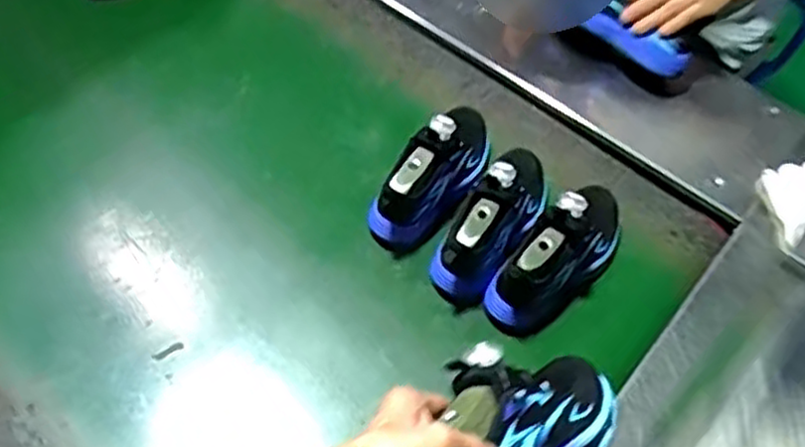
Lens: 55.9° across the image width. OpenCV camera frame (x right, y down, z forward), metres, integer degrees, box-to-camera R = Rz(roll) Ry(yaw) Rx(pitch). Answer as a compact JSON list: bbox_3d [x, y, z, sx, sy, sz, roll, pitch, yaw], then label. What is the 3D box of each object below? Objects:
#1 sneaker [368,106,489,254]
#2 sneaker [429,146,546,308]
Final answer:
[{"bbox_3d":[0.048,-0.072,0.936,0.070,0.120,0.230,34,64,14],"label":"sneaker"},{"bbox_3d":[0.120,-0.010,0.907,0.077,0.127,0.230,29,58,16],"label":"sneaker"}]

